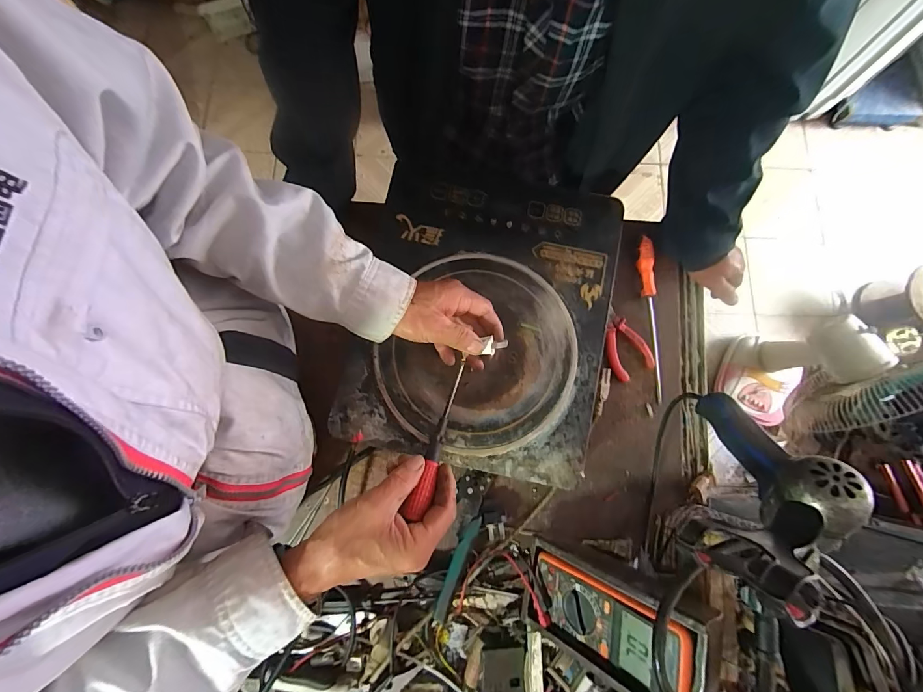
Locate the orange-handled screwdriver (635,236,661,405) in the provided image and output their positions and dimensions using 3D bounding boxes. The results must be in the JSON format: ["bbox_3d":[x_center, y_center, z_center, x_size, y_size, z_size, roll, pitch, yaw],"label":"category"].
[{"bbox_3d":[0.272,-0.037,0.564,0.024,0.018,0.233,-6,91,0],"label":"orange-handled screwdriver"}]

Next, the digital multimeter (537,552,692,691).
[{"bbox_3d":[0.151,0.296,0.420,0.025,0.172,0.074,30,74,-35],"label":"digital multimeter"}]

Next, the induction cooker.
[{"bbox_3d":[0.020,-0.034,0.520,0.331,0.074,0.370,9,76,3],"label":"induction cooker"}]

